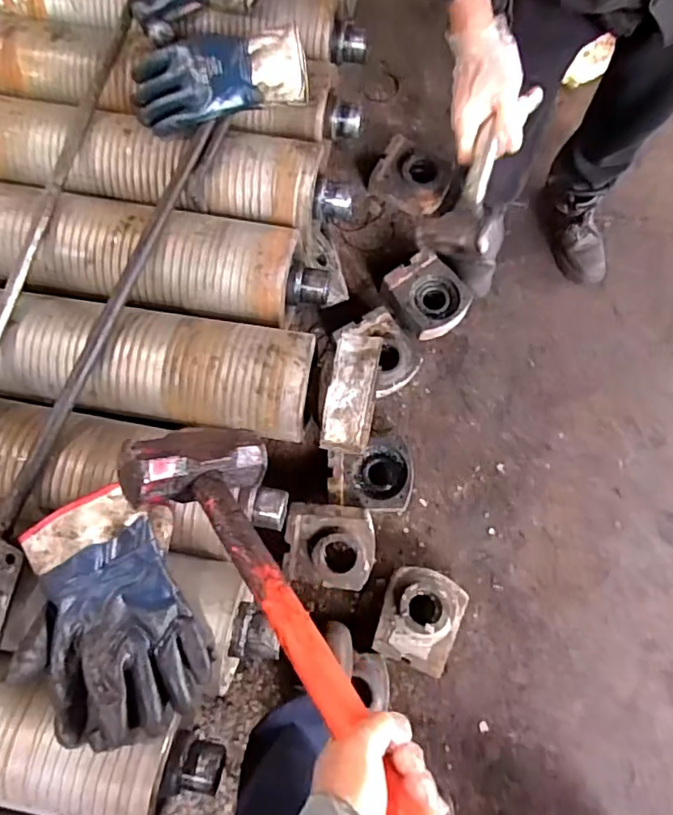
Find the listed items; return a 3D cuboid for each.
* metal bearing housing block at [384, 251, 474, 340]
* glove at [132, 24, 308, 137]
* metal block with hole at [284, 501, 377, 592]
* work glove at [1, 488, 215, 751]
[{"bbox_3d":[0.213,-0.256,1.337,0.160,0.070,0.177,-36,77,-10],"label":"metal bearing housing block"},{"bbox_3d":[-0.169,-0.471,0.839,0.247,0.080,0.105,-9,74,-3],"label":"glove"},{"bbox_3d":[-0.013,0.278,1.170,0.177,0.075,0.166,3,101,0],"label":"metal block with hole"},{"bbox_3d":[-0.251,0.230,0.645,0.178,0.058,0.260,-20,75,-6],"label":"work glove"}]

